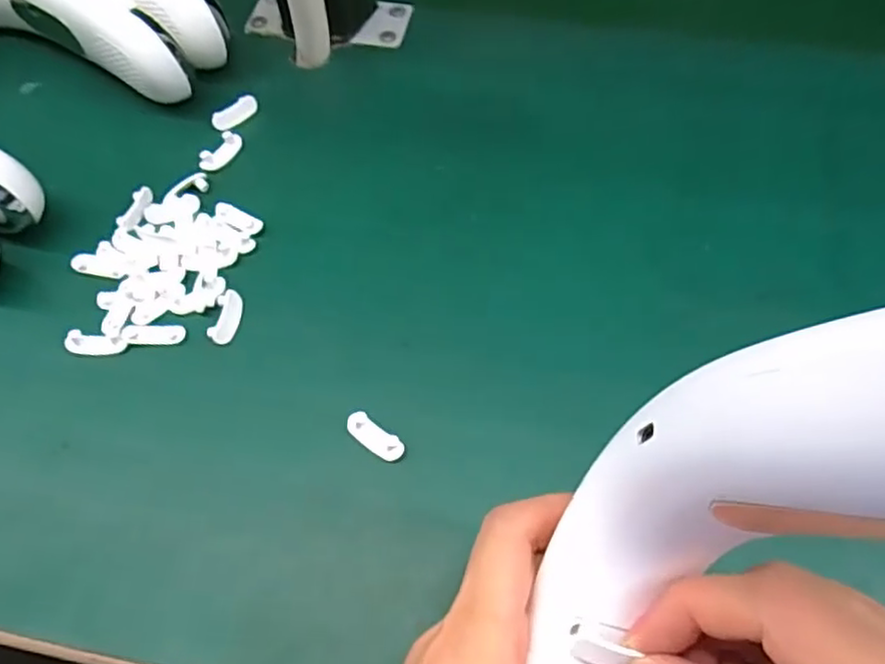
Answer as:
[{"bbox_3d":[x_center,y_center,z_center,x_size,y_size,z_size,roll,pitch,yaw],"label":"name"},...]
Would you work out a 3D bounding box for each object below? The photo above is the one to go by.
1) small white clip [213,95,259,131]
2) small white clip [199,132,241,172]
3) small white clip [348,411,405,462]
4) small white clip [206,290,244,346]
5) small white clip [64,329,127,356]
[{"bbox_3d":[-0.117,-0.124,0.377,0.012,0.005,0.029,39,70,20],"label":"small white clip"},{"bbox_3d":[-0.120,-0.099,0.360,0.013,0.005,0.028,25,66,15],"label":"small white clip"},{"bbox_3d":[-0.029,0.044,0.280,0.027,0.004,0.011,34,69,18],"label":"small white clip"},{"bbox_3d":[-0.101,-0.008,0.311,0.012,0.006,0.028,3,62,4],"label":"small white clip"},{"bbox_3d":[-0.159,0.006,0.305,0.026,0.007,0.010,6,63,6],"label":"small white clip"}]

